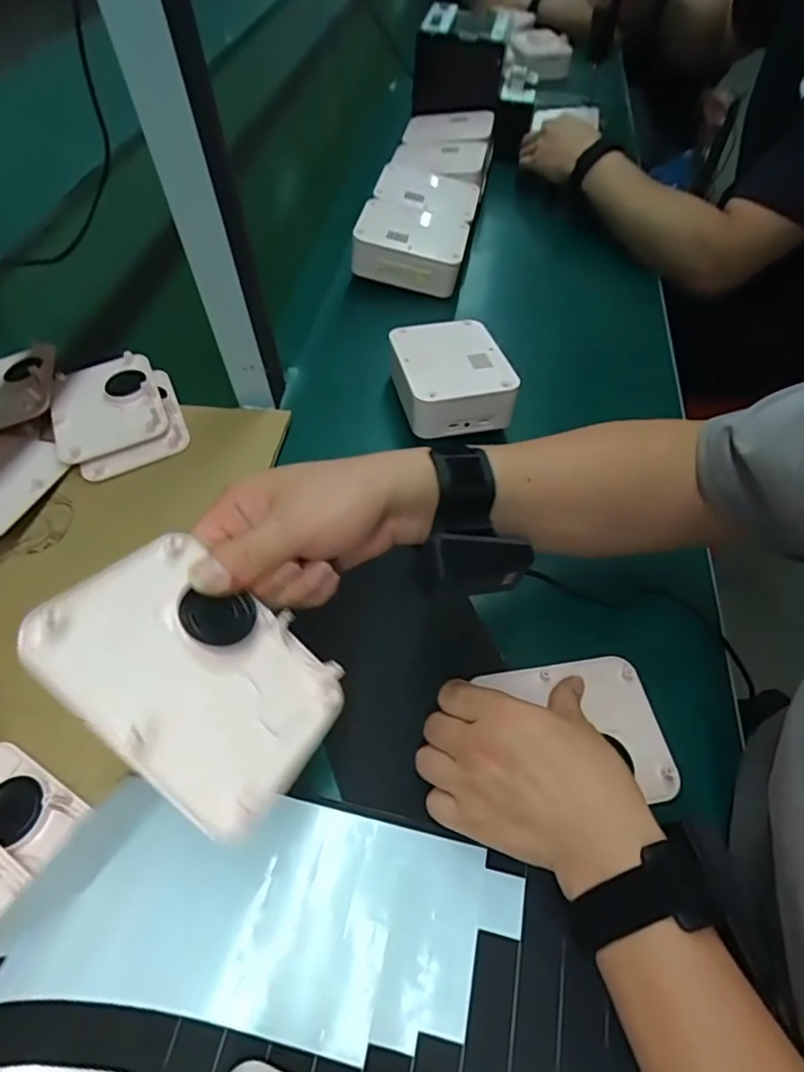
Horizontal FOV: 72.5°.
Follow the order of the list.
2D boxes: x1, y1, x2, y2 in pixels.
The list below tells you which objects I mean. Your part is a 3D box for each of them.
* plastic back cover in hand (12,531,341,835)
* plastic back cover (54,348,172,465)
[{"bbox_3d":[-0.094,0.062,0.257,0.129,0.010,0.093,45,46,-3],"label":"plastic back cover in hand"},{"bbox_3d":[-0.283,-0.126,0.523,0.098,0.015,0.117,-21,58,-13],"label":"plastic back cover"}]

